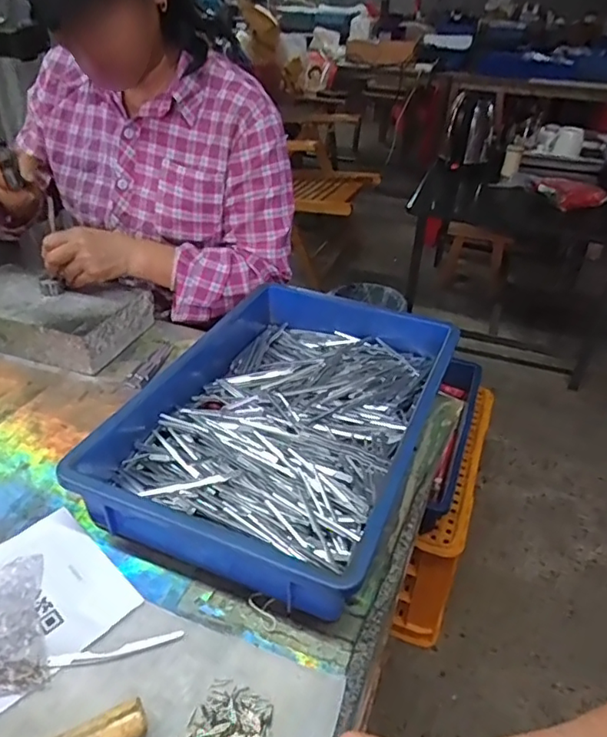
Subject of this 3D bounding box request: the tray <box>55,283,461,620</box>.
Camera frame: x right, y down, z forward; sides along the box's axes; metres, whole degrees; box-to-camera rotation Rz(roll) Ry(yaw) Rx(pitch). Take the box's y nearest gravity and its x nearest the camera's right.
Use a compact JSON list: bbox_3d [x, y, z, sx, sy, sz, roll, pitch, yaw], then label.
[{"bbox_3d":[-0.026,0.051,0.657,0.316,0.076,0.423,15,36,17],"label":"tray"}]

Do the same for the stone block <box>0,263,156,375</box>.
[{"bbox_3d":[-0.362,-0.078,0.821,0.242,0.068,0.151,12,36,13],"label":"stone block"}]

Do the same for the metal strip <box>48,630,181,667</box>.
[{"bbox_3d":[-0.149,0.226,0.457,0.103,0.004,0.011,-6,36,-13],"label":"metal strip"}]

